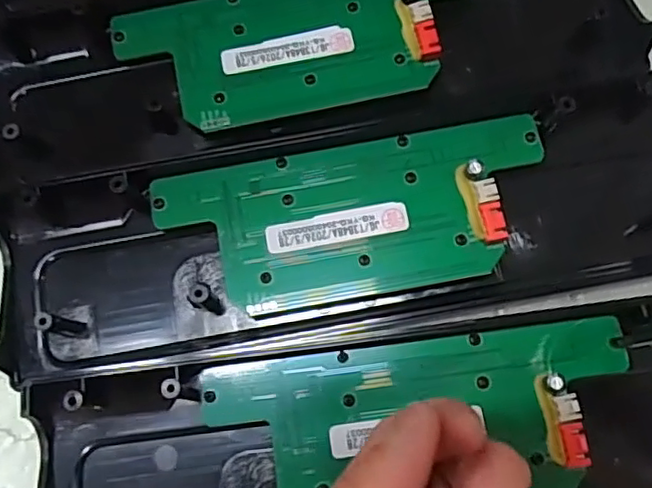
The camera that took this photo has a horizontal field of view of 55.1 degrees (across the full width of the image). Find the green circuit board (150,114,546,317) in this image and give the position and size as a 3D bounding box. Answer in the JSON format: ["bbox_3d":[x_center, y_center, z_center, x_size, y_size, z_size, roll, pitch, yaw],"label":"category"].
[{"bbox_3d":[0.011,-0.010,0.216,0.134,0.011,0.054,-10,78,-3],"label":"green circuit board"}]

